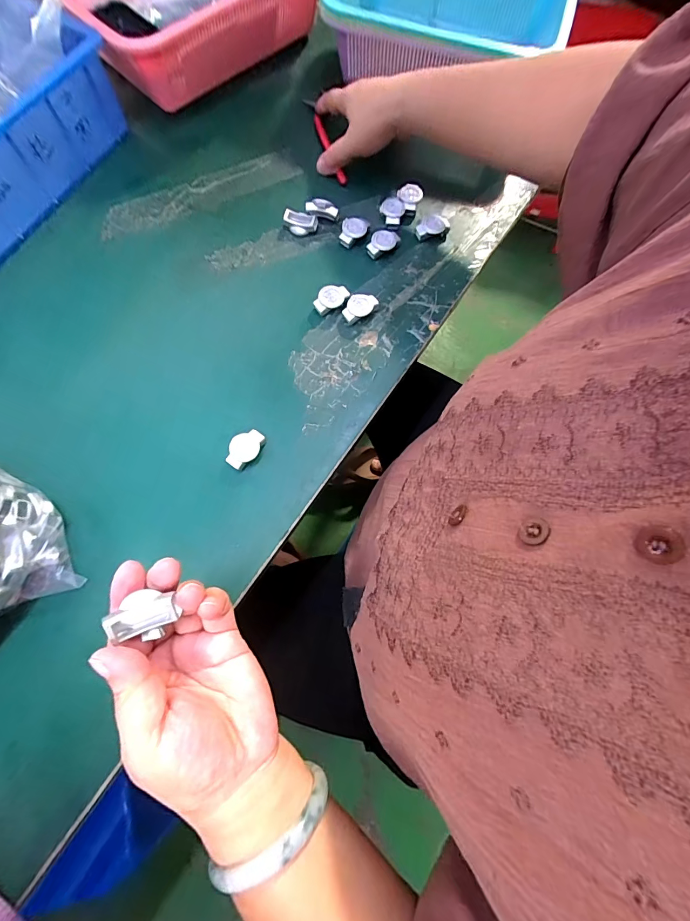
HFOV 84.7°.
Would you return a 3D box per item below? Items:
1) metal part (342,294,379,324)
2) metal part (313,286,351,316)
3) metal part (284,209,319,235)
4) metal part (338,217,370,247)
[{"bbox_3d":[0.016,-0.152,0.377,0.036,0.014,0.022,-20,76,-8],"label":"metal part"},{"bbox_3d":[-0.013,-0.162,0.379,0.036,0.012,0.021,-32,77,-10],"label":"metal part"},{"bbox_3d":[-0.048,-0.257,0.408,0.035,0.014,0.019,12,74,2],"label":"metal part"},{"bbox_3d":[0.010,-0.247,0.407,0.026,0.014,0.032,18,74,3],"label":"metal part"}]

